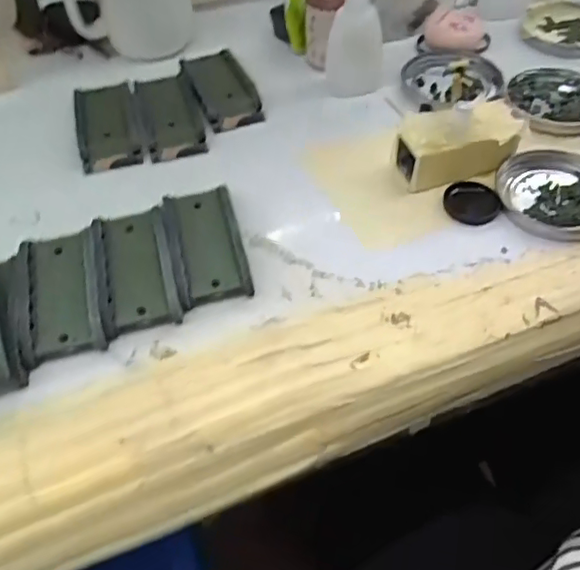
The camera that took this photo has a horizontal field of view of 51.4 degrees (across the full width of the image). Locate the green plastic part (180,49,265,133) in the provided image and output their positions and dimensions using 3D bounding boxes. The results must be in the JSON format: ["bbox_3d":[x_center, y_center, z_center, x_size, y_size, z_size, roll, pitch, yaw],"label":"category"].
[{"bbox_3d":[-0.056,-0.159,0.475,0.046,0.014,0.086,-16,53,-11],"label":"green plastic part"}]

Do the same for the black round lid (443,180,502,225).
[{"bbox_3d":[0.119,-0.054,0.398,0.033,0.005,0.037,-38,61,-25],"label":"black round lid"}]

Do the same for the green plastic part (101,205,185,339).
[{"bbox_3d":[-0.091,-0.011,0.363,0.042,0.013,0.087,-12,53,-9],"label":"green plastic part"}]

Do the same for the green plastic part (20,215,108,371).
[{"bbox_3d":[-0.131,0.001,0.353,0.048,0.015,0.088,-14,53,-10],"label":"green plastic part"}]

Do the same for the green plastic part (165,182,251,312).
[{"bbox_3d":[-0.052,-0.027,0.374,0.040,0.017,0.087,-13,53,-9],"label":"green plastic part"}]

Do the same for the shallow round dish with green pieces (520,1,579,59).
[{"bbox_3d":[0.249,-0.228,0.539,0.078,0.015,0.086,17,54,14],"label":"shallow round dish with green pieces"}]

